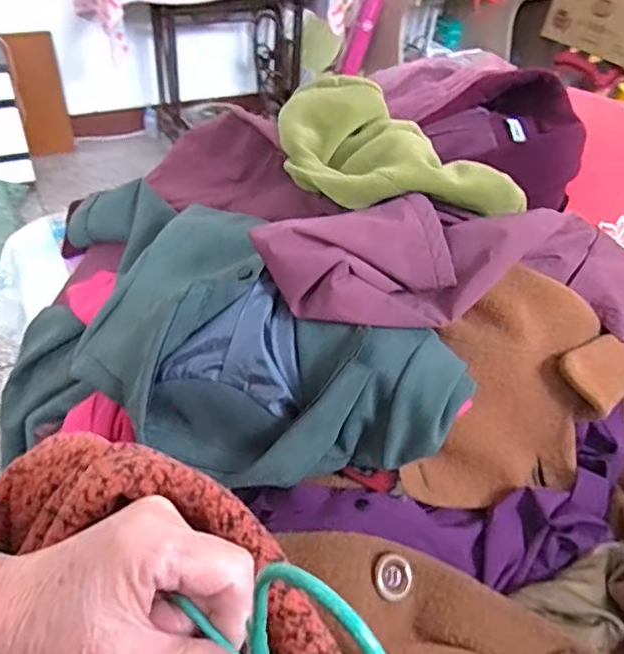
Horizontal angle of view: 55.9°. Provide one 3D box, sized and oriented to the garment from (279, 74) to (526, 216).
[{"bbox_3d":[0.067,-0.197,0.656,0.297,0.074,0.177,36,50,29],"label":"garment"}]

